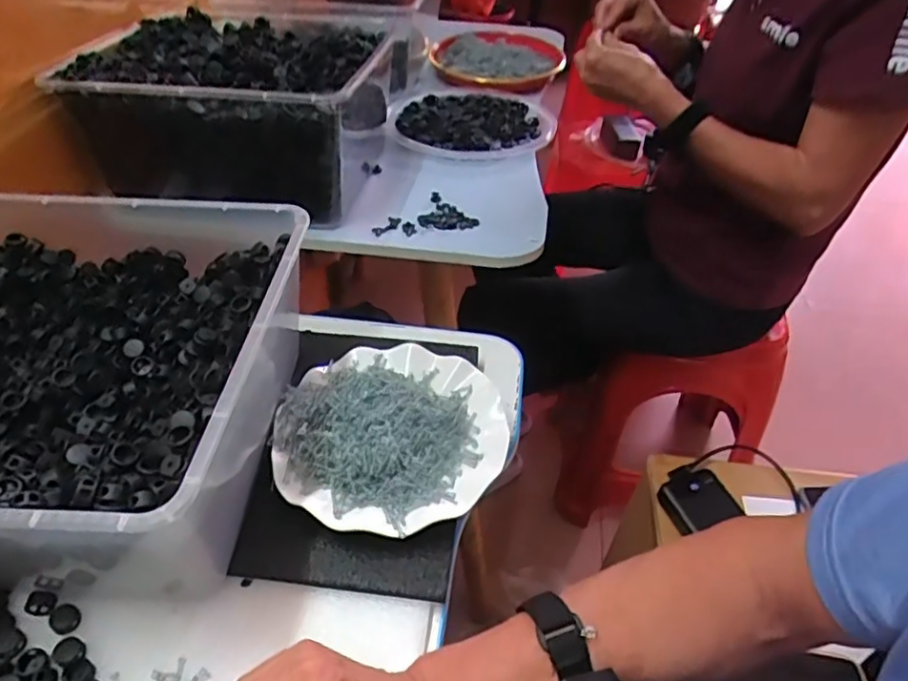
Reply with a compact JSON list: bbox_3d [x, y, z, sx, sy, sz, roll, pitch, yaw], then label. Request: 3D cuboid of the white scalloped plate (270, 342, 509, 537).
[{"bbox_3d":[-0.049,0.076,0.507,0.176,0.039,0.175,1,43,-1],"label":"white scalloped plate"}]

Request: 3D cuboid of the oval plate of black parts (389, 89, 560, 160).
[{"bbox_3d":[0.025,-0.311,0.875,0.221,0.026,0.255,2,43,0],"label":"oval plate of black parts"}]

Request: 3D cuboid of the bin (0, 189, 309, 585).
[{"bbox_3d":[-0.276,0.034,0.460,0.296,0.145,0.295,3,43,1],"label":"bin"}]

